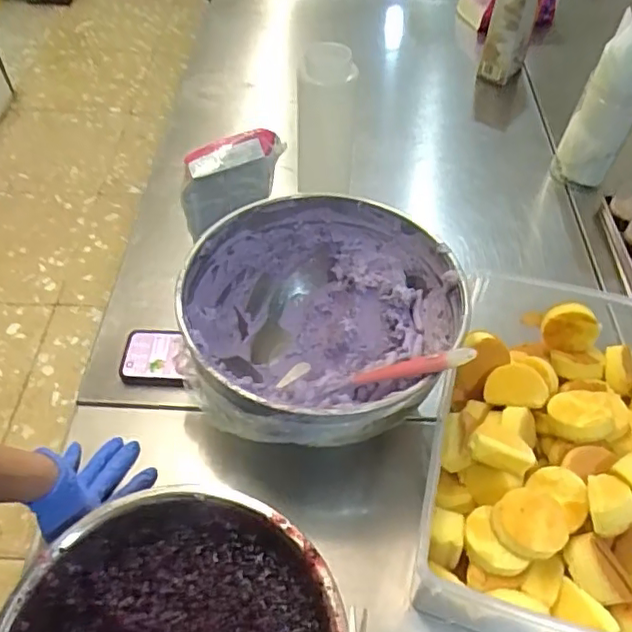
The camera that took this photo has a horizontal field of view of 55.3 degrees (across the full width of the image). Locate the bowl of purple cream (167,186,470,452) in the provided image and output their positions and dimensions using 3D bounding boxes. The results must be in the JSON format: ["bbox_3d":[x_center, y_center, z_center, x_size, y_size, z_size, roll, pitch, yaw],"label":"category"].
[{"bbox_3d":[0.002,0.022,0.676,0.286,0.156,0.288,12,52,8],"label":"bowl of purple cream"}]

